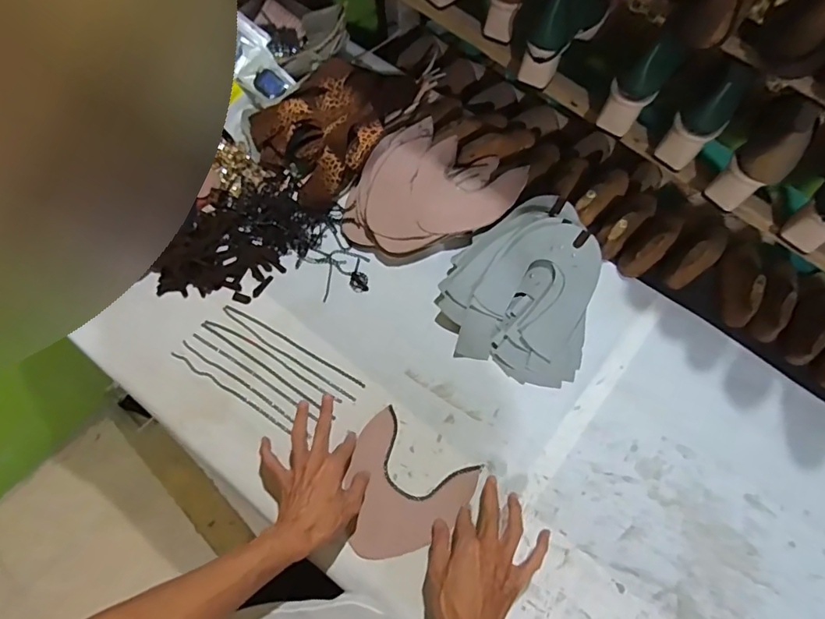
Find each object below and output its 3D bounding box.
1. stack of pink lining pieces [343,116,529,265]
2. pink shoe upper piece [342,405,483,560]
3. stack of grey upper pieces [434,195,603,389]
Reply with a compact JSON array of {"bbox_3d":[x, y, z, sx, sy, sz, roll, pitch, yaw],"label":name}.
[{"bbox_3d":[0.021,-0.169,0.774,0.217,0.048,0.227,36,74,15],"label":"stack of pink lining pieces"},{"bbox_3d":[-0.019,0.233,0.638,0.155,0.006,0.160,31,72,13],"label":"pink shoe upper piece"},{"bbox_3d":[0.147,-0.037,0.697,0.206,0.087,0.252,10,70,6],"label":"stack of grey upper pieces"}]

